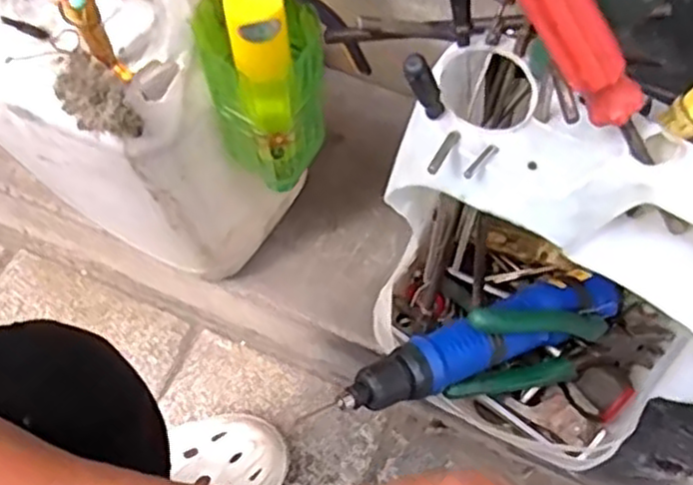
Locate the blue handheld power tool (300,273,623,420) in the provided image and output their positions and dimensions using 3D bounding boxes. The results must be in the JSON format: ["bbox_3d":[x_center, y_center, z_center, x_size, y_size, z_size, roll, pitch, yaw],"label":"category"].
[{"bbox_3d":[0.104,0.073,0.551,0.257,0.046,0.054,-18,69,-26],"label":"blue handheld power tool"}]

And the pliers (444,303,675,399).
[{"bbox_3d":[0.170,0.081,0.586,0.199,0.081,0.037,2,31,-23],"label":"pliers"}]

